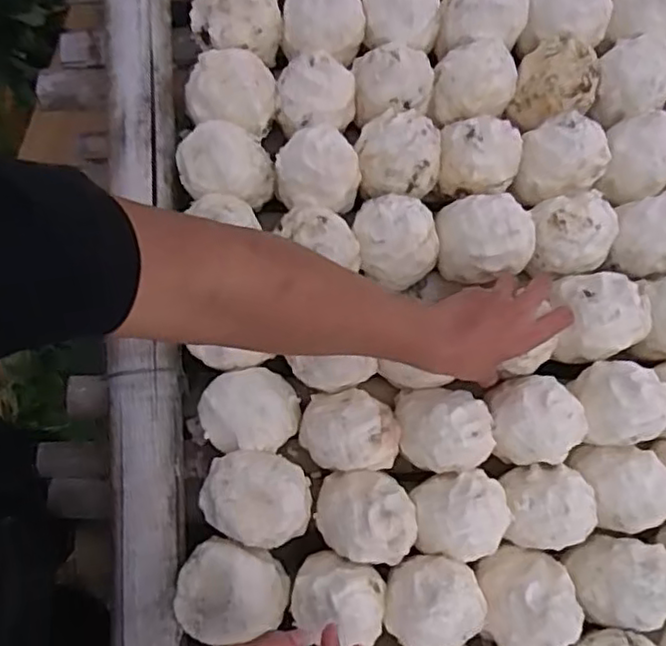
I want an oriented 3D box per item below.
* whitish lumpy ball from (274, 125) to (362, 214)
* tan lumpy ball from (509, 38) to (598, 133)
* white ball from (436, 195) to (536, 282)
[{"bbox_3d":[-0.017,-0.158,0.686,0.087,0.065,0.077,-2,80,-4],"label":"whitish lumpy ball"},{"bbox_3d":[0.242,-0.257,0.708,0.081,0.073,0.080,1,79,-3],"label":"tan lumpy ball"},{"bbox_3d":[0.158,-0.085,0.681,0.092,0.072,0.082,3,79,-3],"label":"white ball"}]

